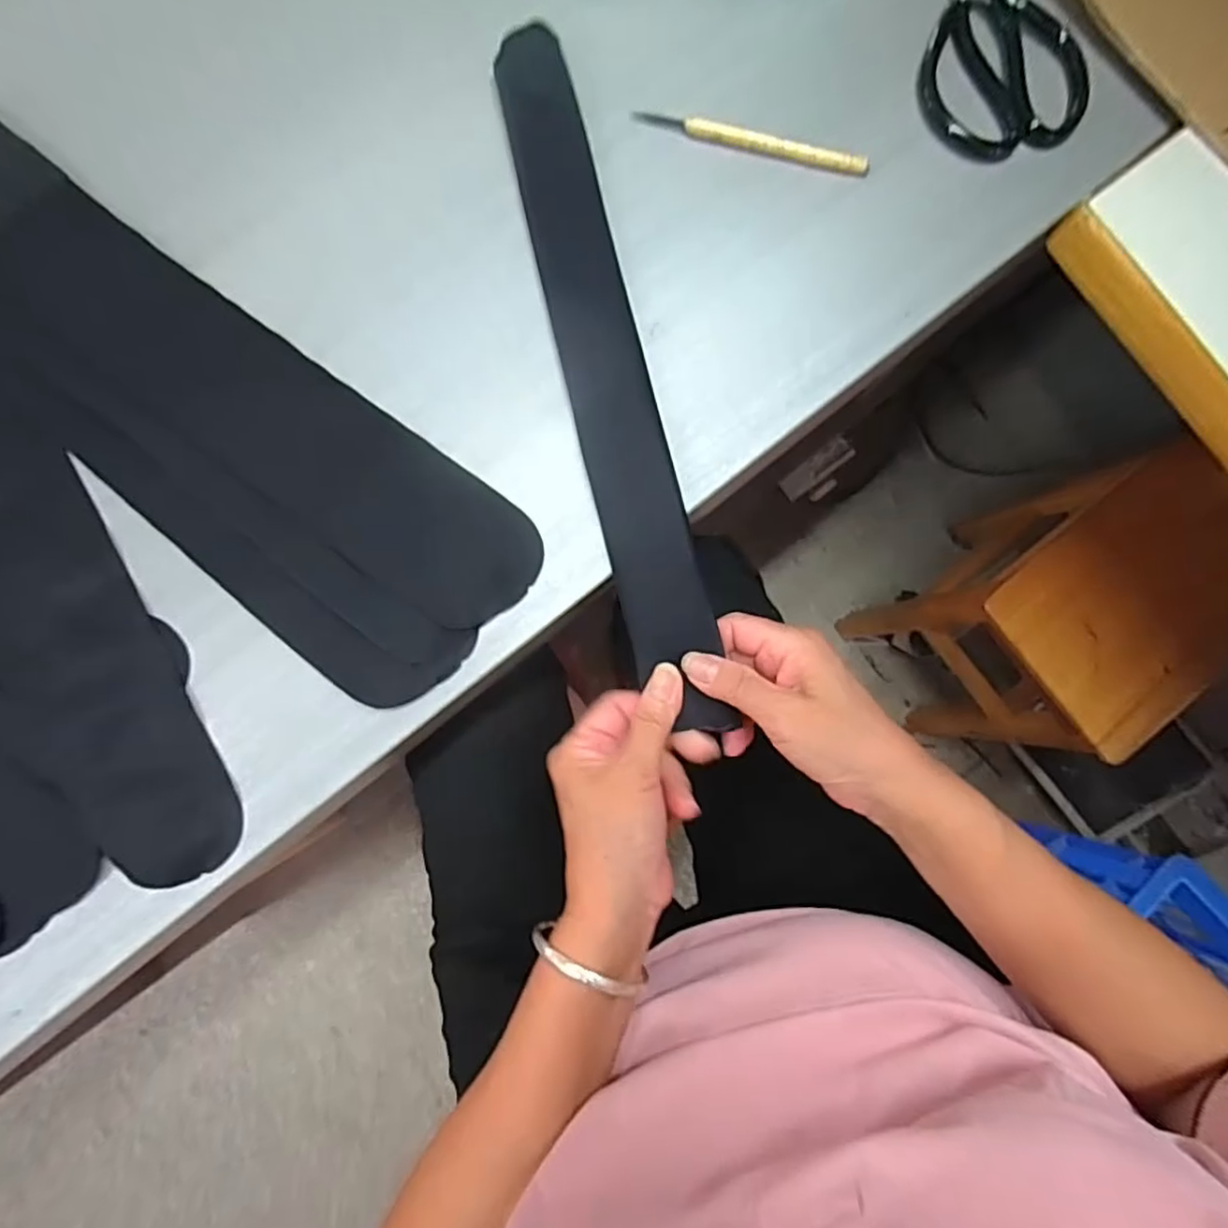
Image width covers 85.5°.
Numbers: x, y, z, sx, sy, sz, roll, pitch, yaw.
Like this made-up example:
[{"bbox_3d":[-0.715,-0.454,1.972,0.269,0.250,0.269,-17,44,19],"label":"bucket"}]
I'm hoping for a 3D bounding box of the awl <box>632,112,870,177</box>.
[{"bbox_3d":[0.085,-0.288,0.404,0.143,0.007,0.008,12,84,-3],"label":"awl"}]

